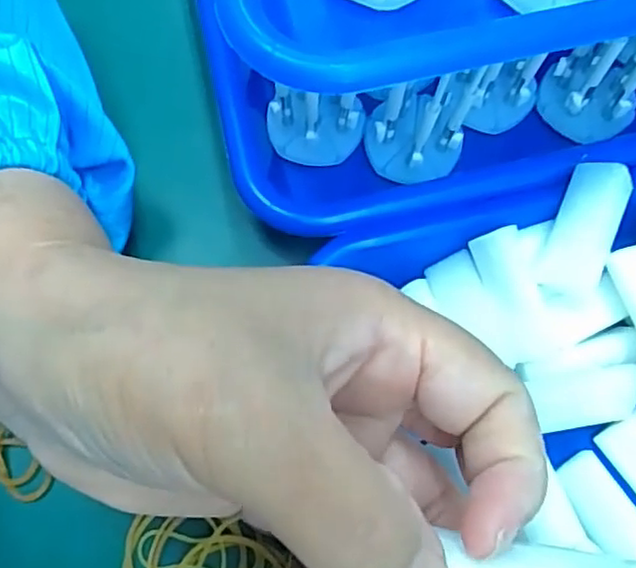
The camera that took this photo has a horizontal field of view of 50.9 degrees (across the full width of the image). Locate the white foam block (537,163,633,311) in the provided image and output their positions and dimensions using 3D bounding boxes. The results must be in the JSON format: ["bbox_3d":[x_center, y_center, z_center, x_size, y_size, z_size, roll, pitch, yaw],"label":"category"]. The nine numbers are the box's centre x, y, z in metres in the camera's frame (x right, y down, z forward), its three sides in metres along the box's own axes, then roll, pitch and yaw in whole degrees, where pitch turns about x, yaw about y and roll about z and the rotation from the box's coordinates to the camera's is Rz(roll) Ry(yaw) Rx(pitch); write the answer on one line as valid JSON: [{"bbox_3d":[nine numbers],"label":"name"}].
[{"bbox_3d":[0.092,-0.017,0.232,0.020,0.008,0.050,17,97,4],"label":"white foam block"}]

